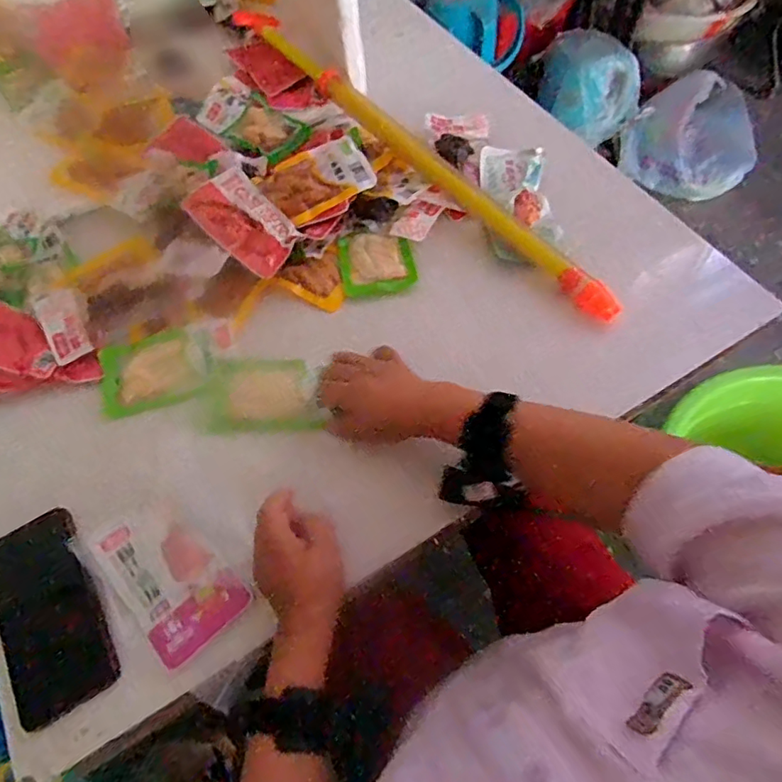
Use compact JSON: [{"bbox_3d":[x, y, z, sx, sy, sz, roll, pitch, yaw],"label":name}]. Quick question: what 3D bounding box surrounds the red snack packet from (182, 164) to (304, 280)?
[{"bbox_3d":[-0.160,-0.185,0.575,0.077,0.013,0.121,-42,89,-17],"label":"red snack packet"}]

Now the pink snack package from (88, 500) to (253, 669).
[{"bbox_3d":[-0.194,0.156,0.452,0.080,0.005,0.137,-43,69,-16],"label":"pink snack package"}]

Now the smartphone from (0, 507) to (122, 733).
[{"bbox_3d":[-0.289,0.187,0.445,0.078,0.013,0.157,-26,73,-17],"label":"smartphone"}]

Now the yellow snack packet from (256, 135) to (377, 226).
[{"bbox_3d":[-0.085,-0.242,0.597,0.117,0.018,0.083,-30,66,-11],"label":"yellow snack packet"}]

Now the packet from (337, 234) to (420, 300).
[{"bbox_3d":[-0.016,-0.146,0.596,0.082,0.020,0.073,-8,64,0],"label":"packet"}]

